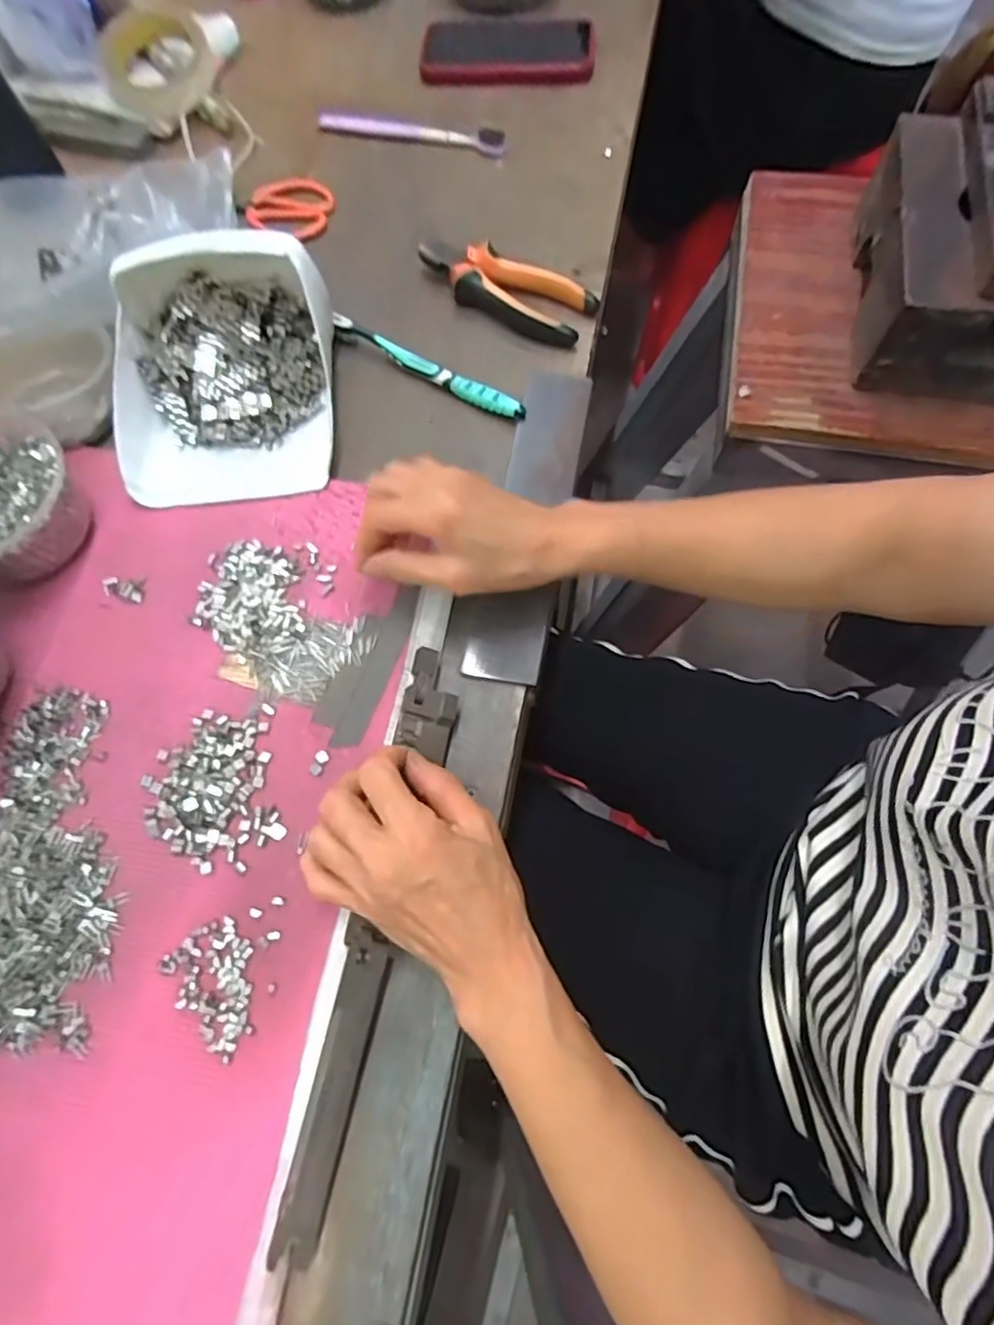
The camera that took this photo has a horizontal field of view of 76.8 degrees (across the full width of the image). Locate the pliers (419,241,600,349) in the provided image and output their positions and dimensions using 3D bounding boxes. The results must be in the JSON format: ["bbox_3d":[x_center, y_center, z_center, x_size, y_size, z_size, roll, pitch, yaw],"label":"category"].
[{"bbox_3d":[0.005,-0.303,0.508,0.150,0.026,0.052,31,74,11],"label":"pliers"}]

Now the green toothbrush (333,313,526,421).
[{"bbox_3d":[-0.055,-0.227,0.487,0.173,0.017,0.013,31,74,11],"label":"green toothbrush"}]

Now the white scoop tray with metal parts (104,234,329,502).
[{"bbox_3d":[-0.201,-0.213,0.447,0.157,0.082,0.176,-2,70,0],"label":"white scoop tray with metal parts"}]

